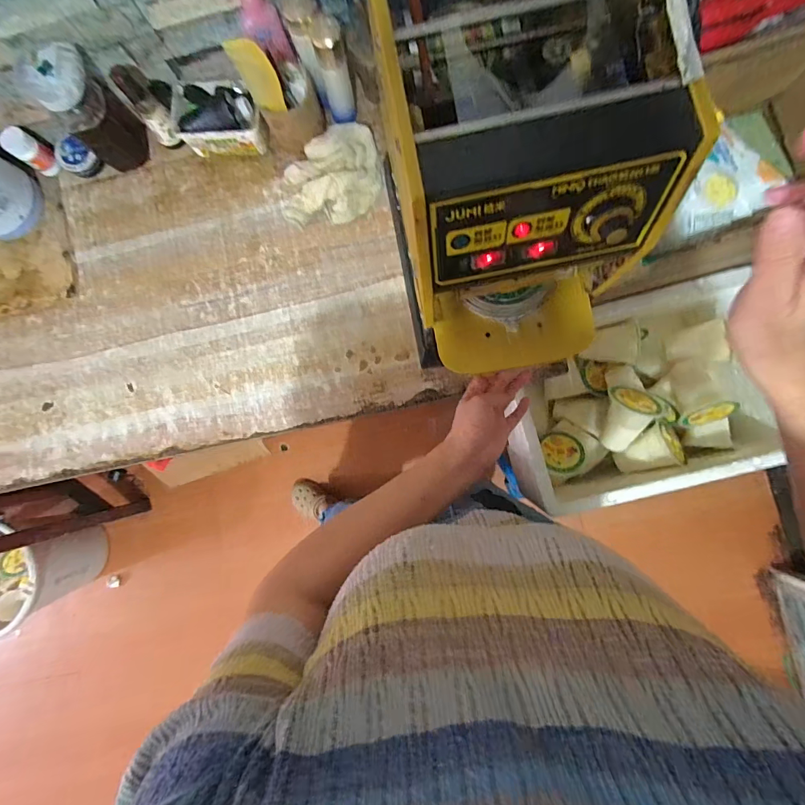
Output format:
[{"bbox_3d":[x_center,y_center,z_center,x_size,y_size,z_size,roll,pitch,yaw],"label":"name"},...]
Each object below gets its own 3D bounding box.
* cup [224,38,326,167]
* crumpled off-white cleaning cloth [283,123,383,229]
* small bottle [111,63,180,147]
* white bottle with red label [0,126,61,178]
[{"bbox_3d":[-0.184,-0.468,0.625,0.102,0.192,0.085,-27,84,2],"label":"cup"},{"bbox_3d":[-0.123,-0.374,0.689,0.170,0.052,0.149,-12,85,3],"label":"crumpled off-white cleaning cloth"},{"bbox_3d":[-0.407,-0.471,0.670,0.050,0.126,0.037,-24,57,2],"label":"small bottle"},{"bbox_3d":[-0.629,-0.425,0.708,0.043,0.071,0.043,0,86,4],"label":"white bottle with red label"}]

